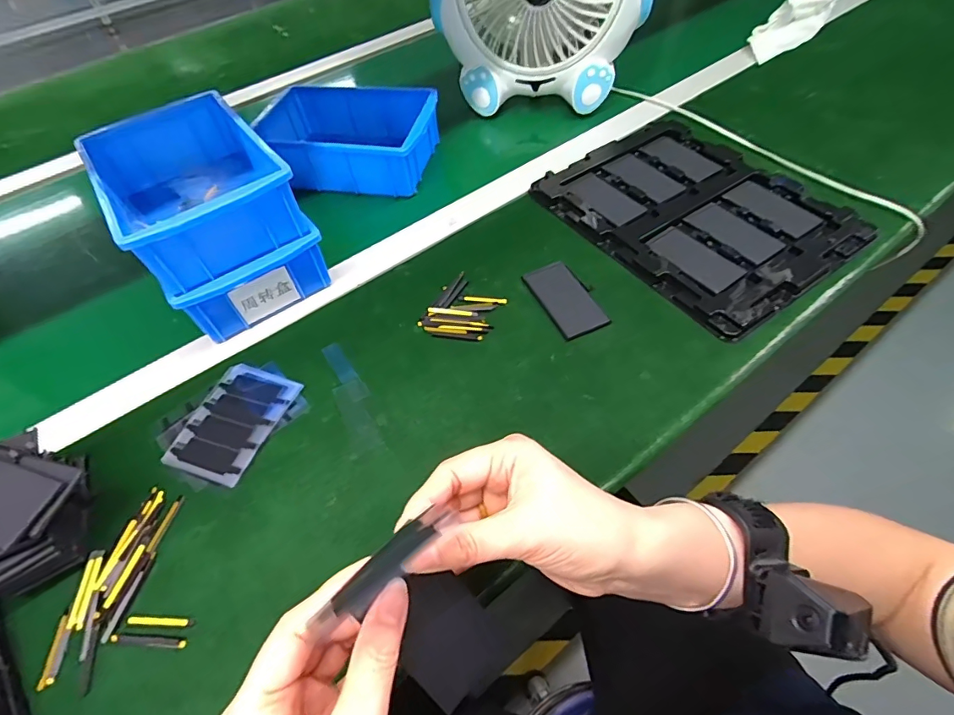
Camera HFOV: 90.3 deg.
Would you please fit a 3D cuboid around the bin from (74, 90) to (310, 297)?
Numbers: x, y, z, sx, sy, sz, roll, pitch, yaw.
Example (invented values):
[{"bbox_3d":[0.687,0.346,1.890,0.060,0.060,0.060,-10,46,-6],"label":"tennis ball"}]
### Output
[{"bbox_3d":[-0.255,-0.155,0.427,0.121,0.068,0.199,-33,59,-18],"label":"bin"}]

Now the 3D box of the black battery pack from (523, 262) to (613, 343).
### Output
[{"bbox_3d":[0.084,-0.056,0.443,0.049,0.005,0.088,-21,56,-11],"label":"black battery pack"}]

